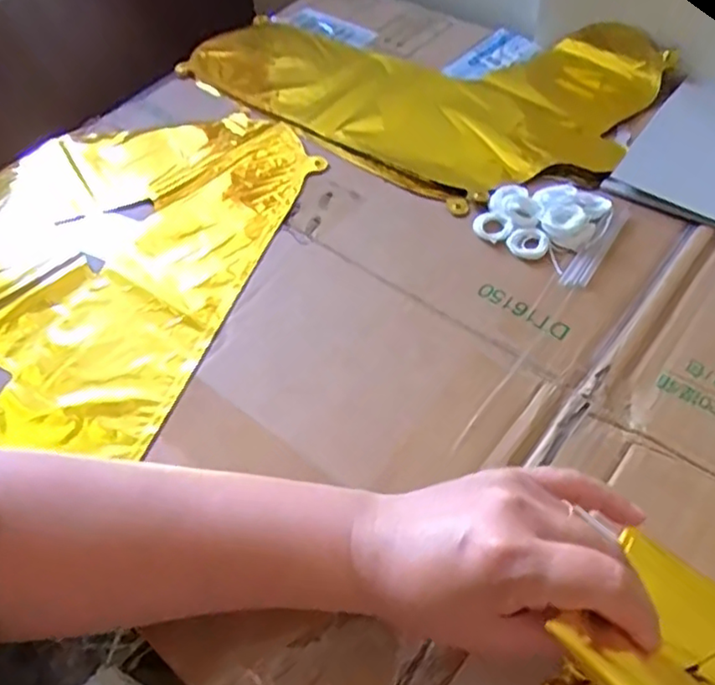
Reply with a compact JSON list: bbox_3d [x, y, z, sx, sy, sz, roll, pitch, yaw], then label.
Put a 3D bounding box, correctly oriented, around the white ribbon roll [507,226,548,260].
[{"bbox_3d":[0.118,-0.069,0.441,0.025,0.007,0.024,-2,53,3],"label":"white ribbon roll"}]

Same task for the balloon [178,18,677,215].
[{"bbox_3d":[0.052,-0.234,0.591,0.403,0.048,0.260,31,63,24],"label":"balloon"}]

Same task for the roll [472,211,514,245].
[{"bbox_3d":[0.096,-0.082,0.453,0.026,0.006,0.028,-2,53,3],"label":"roll"}]

